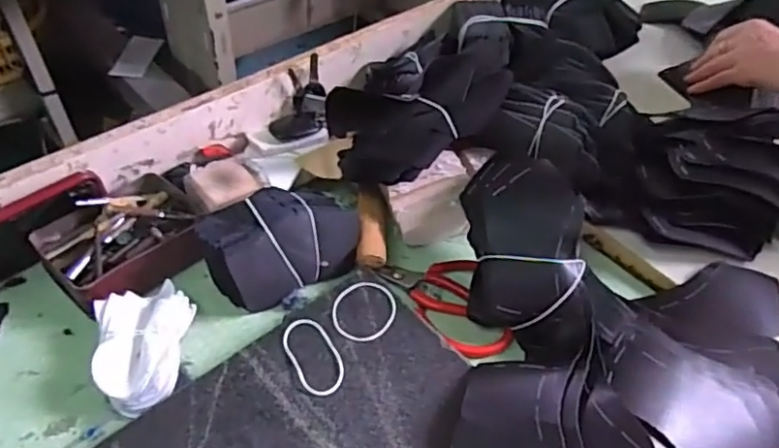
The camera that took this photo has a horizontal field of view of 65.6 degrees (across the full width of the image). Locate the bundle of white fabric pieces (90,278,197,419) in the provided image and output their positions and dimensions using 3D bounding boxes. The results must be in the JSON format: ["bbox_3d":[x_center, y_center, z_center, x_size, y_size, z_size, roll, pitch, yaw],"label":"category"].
[{"bbox_3d":[-0.191,0.101,0.479,0.072,0.038,0.103,-11,48,-12],"label":"bundle of white fabric pieces"}]

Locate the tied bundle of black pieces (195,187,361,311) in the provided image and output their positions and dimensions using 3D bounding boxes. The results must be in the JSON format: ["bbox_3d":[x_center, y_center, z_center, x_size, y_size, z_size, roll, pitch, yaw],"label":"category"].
[{"bbox_3d":[-0.093,0.016,0.532,0.134,0.070,0.075,-15,49,-16],"label":"tied bundle of black pieces"}]

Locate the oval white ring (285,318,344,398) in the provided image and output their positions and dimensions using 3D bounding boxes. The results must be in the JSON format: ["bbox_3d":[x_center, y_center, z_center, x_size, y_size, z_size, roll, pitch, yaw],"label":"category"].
[{"bbox_3d":[-0.060,0.102,0.474,0.035,0.004,0.071,-21,50,-20],"label":"oval white ring"}]

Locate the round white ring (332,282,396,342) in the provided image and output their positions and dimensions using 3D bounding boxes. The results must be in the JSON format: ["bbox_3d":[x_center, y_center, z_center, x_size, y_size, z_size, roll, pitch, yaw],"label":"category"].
[{"bbox_3d":[-0.021,0.073,0.508,0.051,0.005,0.061,18,48,15],"label":"round white ring"}]

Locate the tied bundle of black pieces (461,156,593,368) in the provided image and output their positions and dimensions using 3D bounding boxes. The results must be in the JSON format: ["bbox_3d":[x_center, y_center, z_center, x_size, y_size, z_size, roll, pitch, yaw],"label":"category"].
[{"bbox_3d":[0.114,0.031,0.509,0.097,0.060,0.186,-2,86,12],"label":"tied bundle of black pieces"}]

